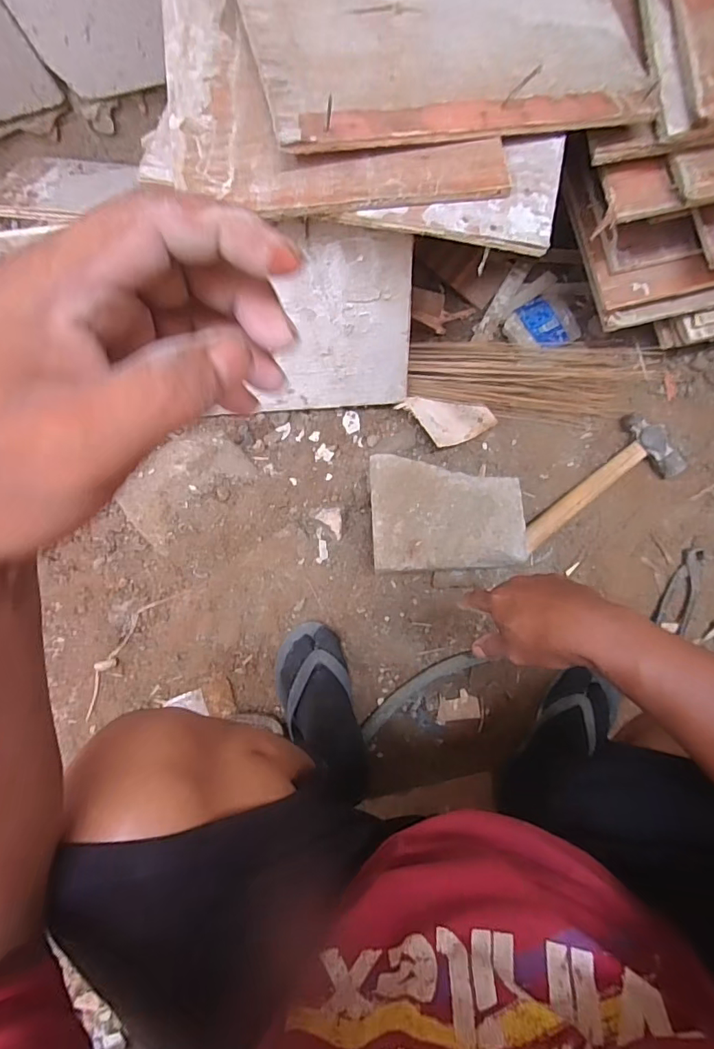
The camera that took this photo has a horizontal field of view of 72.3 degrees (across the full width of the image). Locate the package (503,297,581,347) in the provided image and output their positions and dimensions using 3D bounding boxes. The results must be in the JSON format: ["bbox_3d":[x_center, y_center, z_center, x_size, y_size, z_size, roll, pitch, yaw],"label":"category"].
[{"bbox_3d":[0.306,-0.335,0.817,0.114,0.016,0.091,-23,85,-2],"label":"package"}]

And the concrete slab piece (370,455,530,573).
[{"bbox_3d":[0.123,-0.017,0.671,0.202,0.024,0.155,-3,80,3],"label":"concrete slab piece"}]

